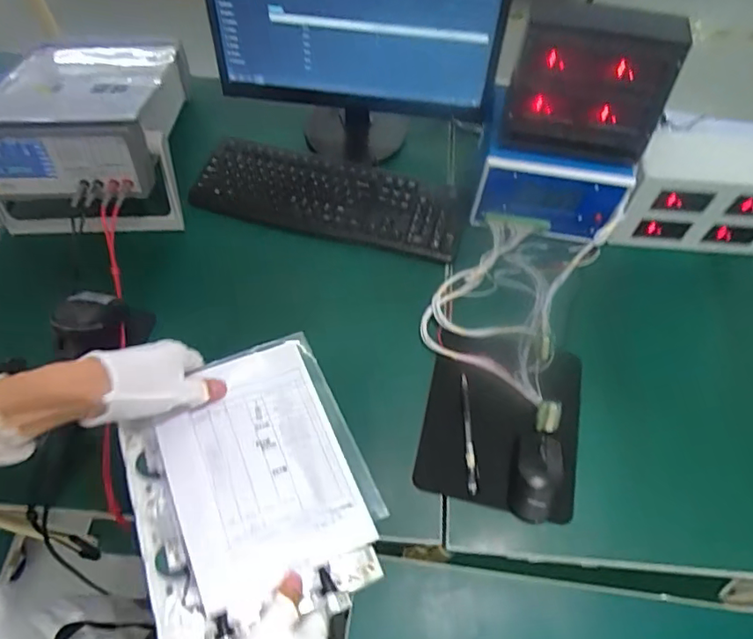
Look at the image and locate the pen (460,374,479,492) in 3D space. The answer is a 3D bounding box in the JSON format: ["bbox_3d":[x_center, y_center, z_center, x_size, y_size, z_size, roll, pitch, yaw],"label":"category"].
[{"bbox_3d":[0.121,0.147,0.711,0.014,0.010,0.155,0,60,-1],"label":"pen"}]

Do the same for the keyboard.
[{"bbox_3d":[-0.081,-0.206,0.903,0.440,0.019,0.155,13,61,6],"label":"keyboard"}]

